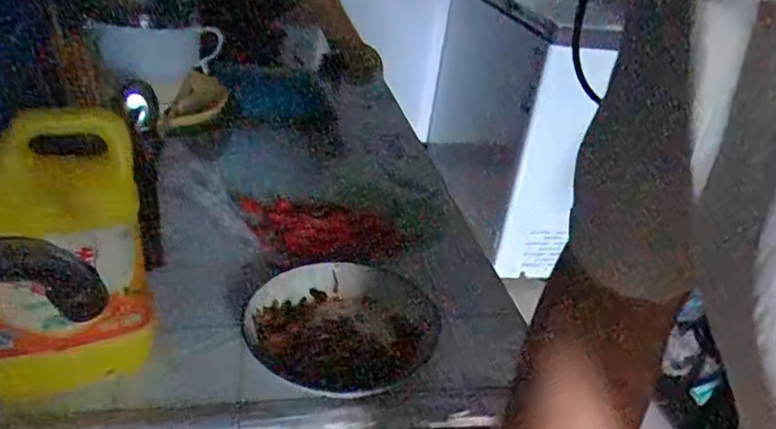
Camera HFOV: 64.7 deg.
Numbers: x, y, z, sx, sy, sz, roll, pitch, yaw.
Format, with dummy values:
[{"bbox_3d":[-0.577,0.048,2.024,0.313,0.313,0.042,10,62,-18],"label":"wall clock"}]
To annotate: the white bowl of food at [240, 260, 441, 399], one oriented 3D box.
[{"bbox_3d":[-0.044,0.101,0.580,0.168,0.028,0.172,6,31,-3],"label":"white bowl of food"}]

